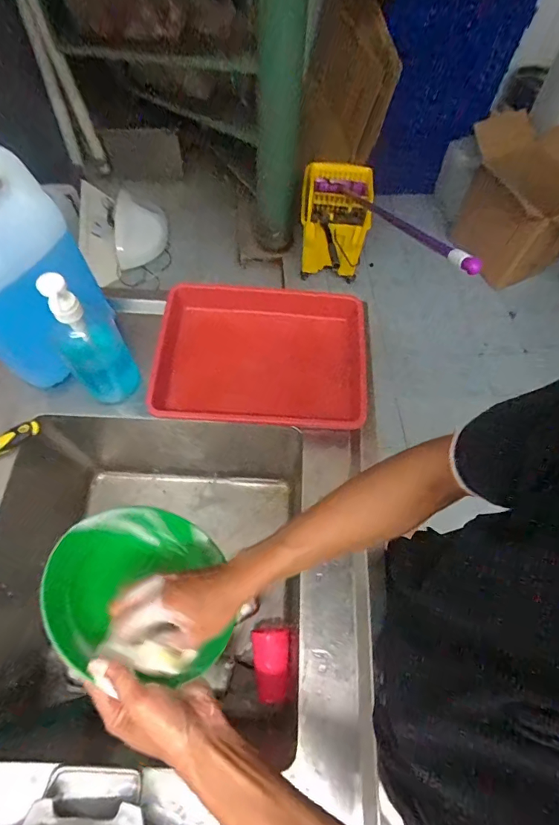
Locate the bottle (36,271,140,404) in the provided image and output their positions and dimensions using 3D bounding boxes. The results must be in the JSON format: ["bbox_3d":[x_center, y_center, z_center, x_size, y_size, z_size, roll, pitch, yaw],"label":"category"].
[{"bbox_3d":[-0.277,-0.103,0.616,0.093,0.251,0.065,-35,69,-17],"label":"bottle"}]

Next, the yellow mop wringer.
[{"bbox_3d":[0.208,-0.719,1.696,0.261,0.414,0.249,7,63,2],"label":"yellow mop wringer"}]

